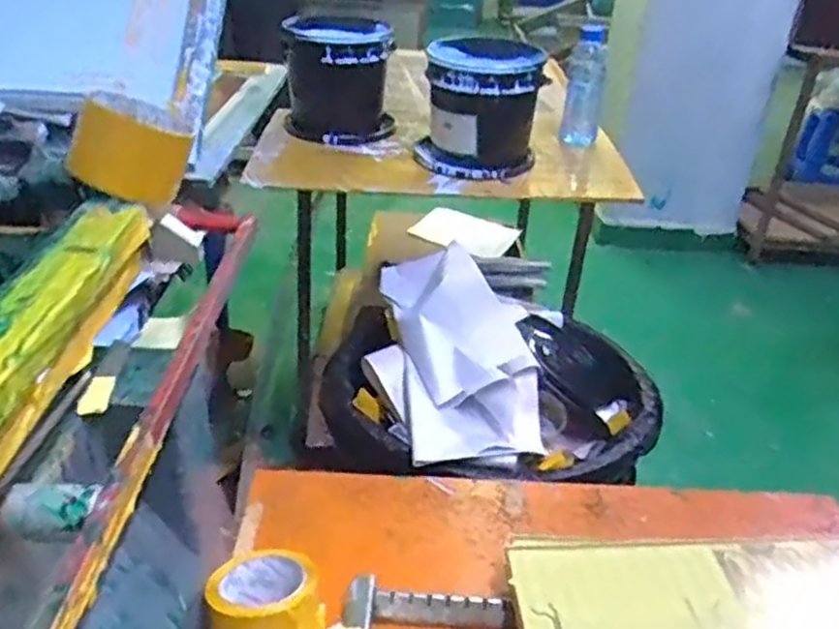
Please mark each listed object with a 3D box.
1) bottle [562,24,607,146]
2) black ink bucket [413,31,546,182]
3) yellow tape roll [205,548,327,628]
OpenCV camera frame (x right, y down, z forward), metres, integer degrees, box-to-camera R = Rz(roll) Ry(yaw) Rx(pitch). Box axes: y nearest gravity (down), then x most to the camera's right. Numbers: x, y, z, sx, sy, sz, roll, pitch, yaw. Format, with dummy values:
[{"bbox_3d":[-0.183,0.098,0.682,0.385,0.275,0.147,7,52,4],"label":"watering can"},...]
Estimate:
[{"bbox_3d":[0.313,-0.426,1.451,0.069,0.198,0.076,8,30,7],"label":"bottle"},{"bbox_3d":[0.107,-0.371,1.351,0.205,0.192,0.218,6,30,2],"label":"black ink bucket"},{"bbox_3d":[-0.142,0.268,0.706,0.099,0.063,0.108,3,30,-2],"label":"yellow tape roll"}]

